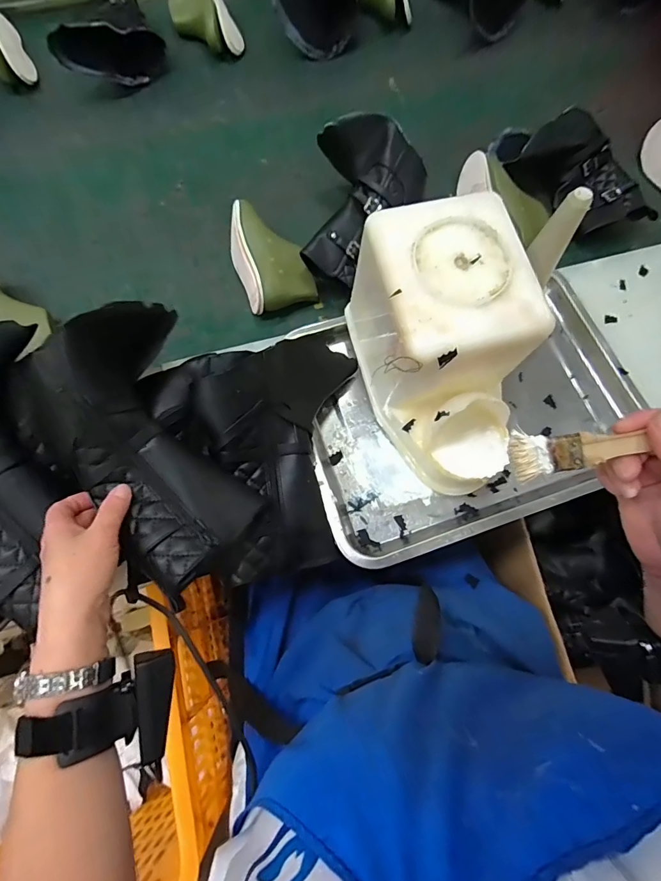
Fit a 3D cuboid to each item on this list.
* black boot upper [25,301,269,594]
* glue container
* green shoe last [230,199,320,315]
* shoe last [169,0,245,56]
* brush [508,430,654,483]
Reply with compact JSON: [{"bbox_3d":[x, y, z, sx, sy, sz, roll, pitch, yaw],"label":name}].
[{"bbox_3d":[-0.158,0.003,0.364,0.122,0.080,0.220,-29,95,-10],"label":"black boot upper"},{"bbox_3d":[0.111,-0.080,0.410,0.130,0.173,0.222,-12,72,-5],"label":"glue container"},{"bbox_3d":[-0.087,-0.259,0.582,0.096,0.057,0.163,-20,73,-8],"label":"green shoe last"},{"bbox_3d":[-0.230,-0.774,0.758,0.117,0.060,0.165,-17,73,-6],"label":"shoe last"},{"bbox_3d":[0.179,-0.002,0.241,0.138,0.006,0.028,-13,99,17],"label":"brush"}]

